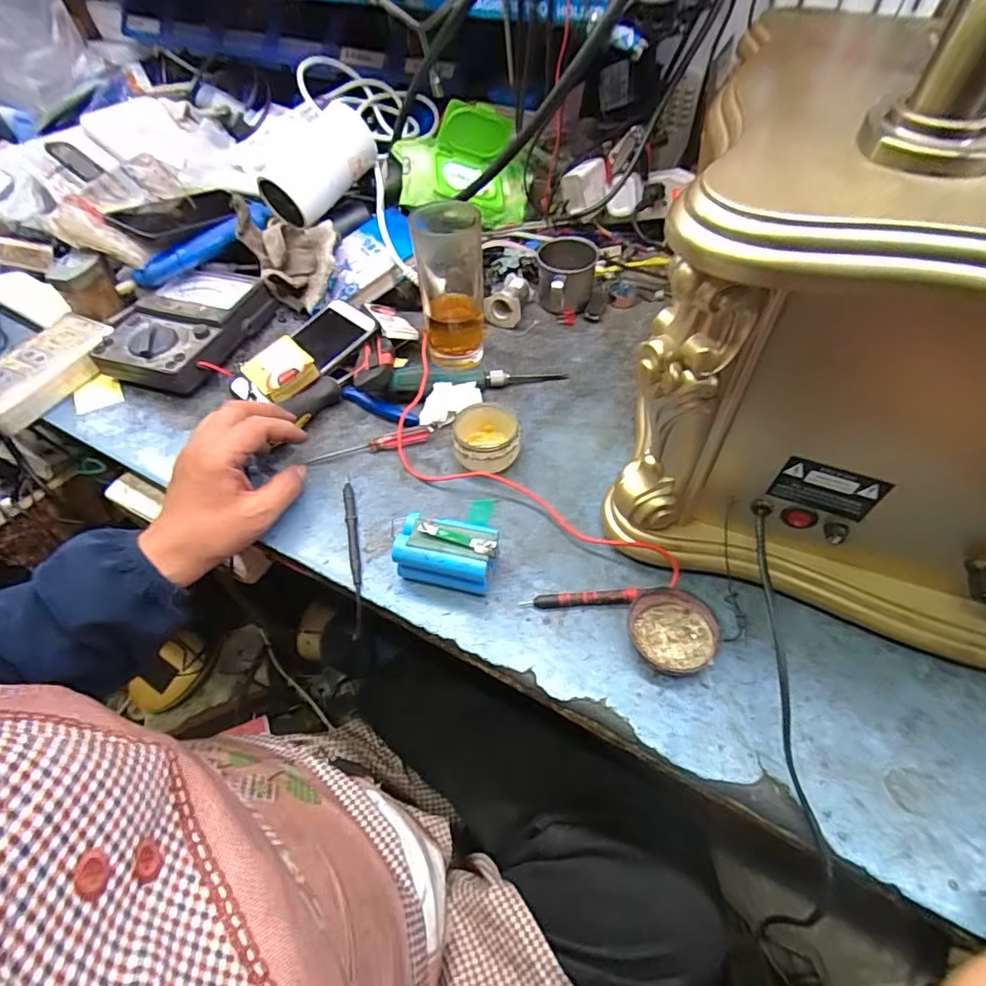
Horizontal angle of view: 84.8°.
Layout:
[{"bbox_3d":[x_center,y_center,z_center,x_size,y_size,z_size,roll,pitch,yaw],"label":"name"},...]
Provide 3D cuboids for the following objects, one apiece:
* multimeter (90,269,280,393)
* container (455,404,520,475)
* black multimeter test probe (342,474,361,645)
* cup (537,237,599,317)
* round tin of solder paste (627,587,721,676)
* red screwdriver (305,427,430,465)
[{"bbox_3d":[-0.338,-0.182,0.600,0.131,0.048,0.172,9,52,8],"label":"multimeter"},{"bbox_3d":[-0.005,-0.046,0.495,0.060,0.038,0.065,-1,51,1],"label":"container"},{"bbox_3d":[-0.116,0.043,0.444,0.010,0.006,0.152,-10,52,-7],"label":"black multimeter test probe"},{"bbox_3d":[0.085,-0.253,0.635,0.066,0.073,0.076,2,51,3],"label":"cup"},{"bbox_3d":[0.130,0.099,0.389,0.058,0.015,0.060,-1,51,1],"label":"round tin of solder paste"},{"bbox_3d":[-0.116,-0.044,0.510,0.114,0.011,0.015,-14,52,-10],"label":"red screwdriver"}]

